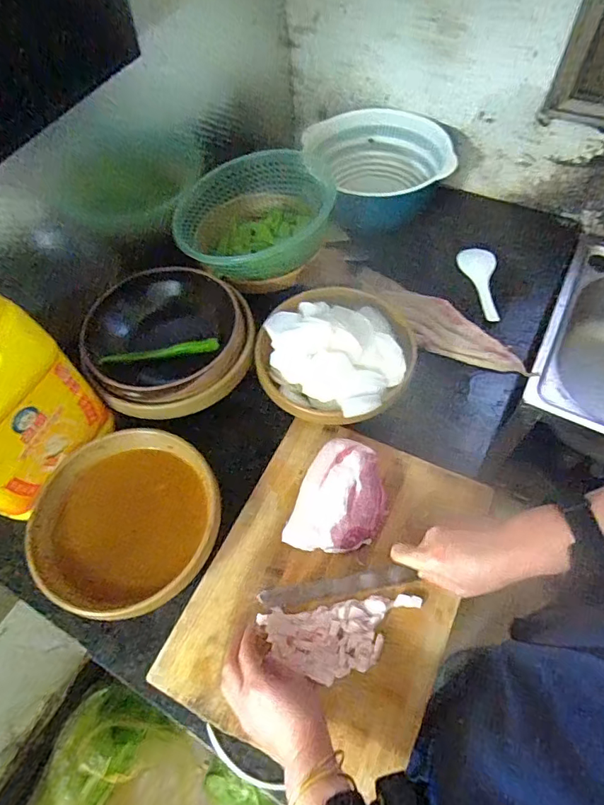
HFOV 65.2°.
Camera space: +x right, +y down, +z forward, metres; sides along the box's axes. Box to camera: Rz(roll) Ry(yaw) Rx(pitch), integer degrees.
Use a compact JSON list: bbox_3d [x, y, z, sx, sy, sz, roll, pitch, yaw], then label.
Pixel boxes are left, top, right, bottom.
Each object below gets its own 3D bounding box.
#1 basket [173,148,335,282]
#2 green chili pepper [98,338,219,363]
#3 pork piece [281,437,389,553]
[{"bbox_3d":[-0.084,-0.303,0.790,0.229,0.086,0.252,9,60,9],"label":"basket"},{"bbox_3d":[-0.205,-0.074,0.691,0.163,0.032,0.015,-15,60,-5],"label":"green chili pepper"},{"bbox_3d":[0.053,0.118,0.596,0.108,0.047,0.157,18,62,14],"label":"pork piece"}]

